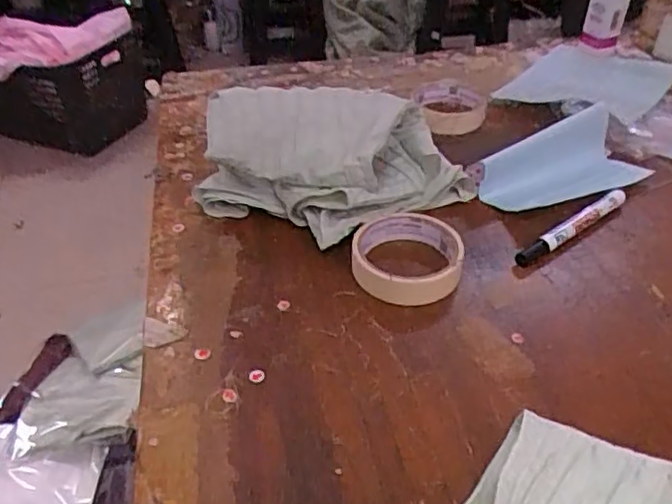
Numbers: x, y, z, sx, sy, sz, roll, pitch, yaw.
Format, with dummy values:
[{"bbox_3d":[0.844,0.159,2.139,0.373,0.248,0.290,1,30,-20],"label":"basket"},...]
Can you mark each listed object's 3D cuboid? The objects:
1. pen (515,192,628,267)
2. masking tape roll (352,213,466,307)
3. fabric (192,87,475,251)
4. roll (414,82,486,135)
[{"bbox_3d":[0.209,-0.024,0.542,0.144,0.014,0.015,-28,45,-28],"label":"pen"},{"bbox_3d":[0.058,0.003,0.507,0.087,0.031,0.086,-2,39,1],"label":"masking tape roll"},{"bbox_3d":[-0.003,-0.086,0.559,0.230,0.102,0.142,-20,42,-20],"label":"fabric"},{"bbox_3d":[0.132,-0.170,0.715,0.074,0.032,0.088,-1,39,3],"label":"roll"}]

